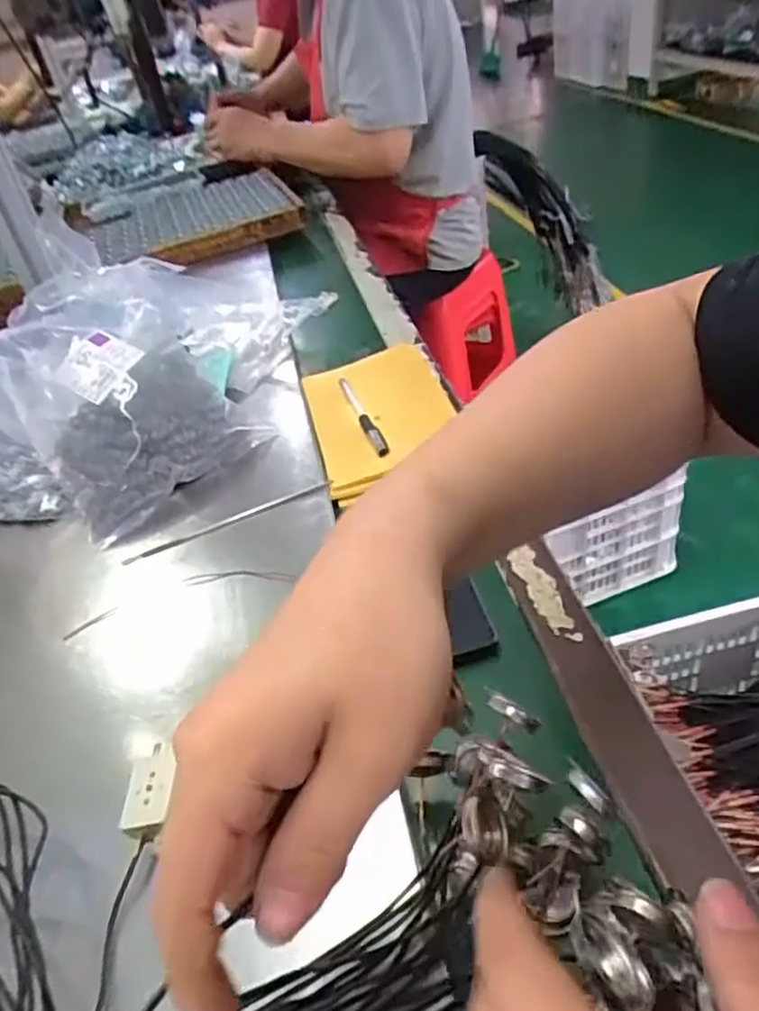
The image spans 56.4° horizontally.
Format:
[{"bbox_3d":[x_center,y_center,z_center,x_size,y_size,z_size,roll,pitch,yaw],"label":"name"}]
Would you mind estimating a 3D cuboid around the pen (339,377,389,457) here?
[{"bbox_3d":[-0.016,-0.089,0.662,0.014,0.007,0.150,-16,38,-5],"label":"pen"}]

